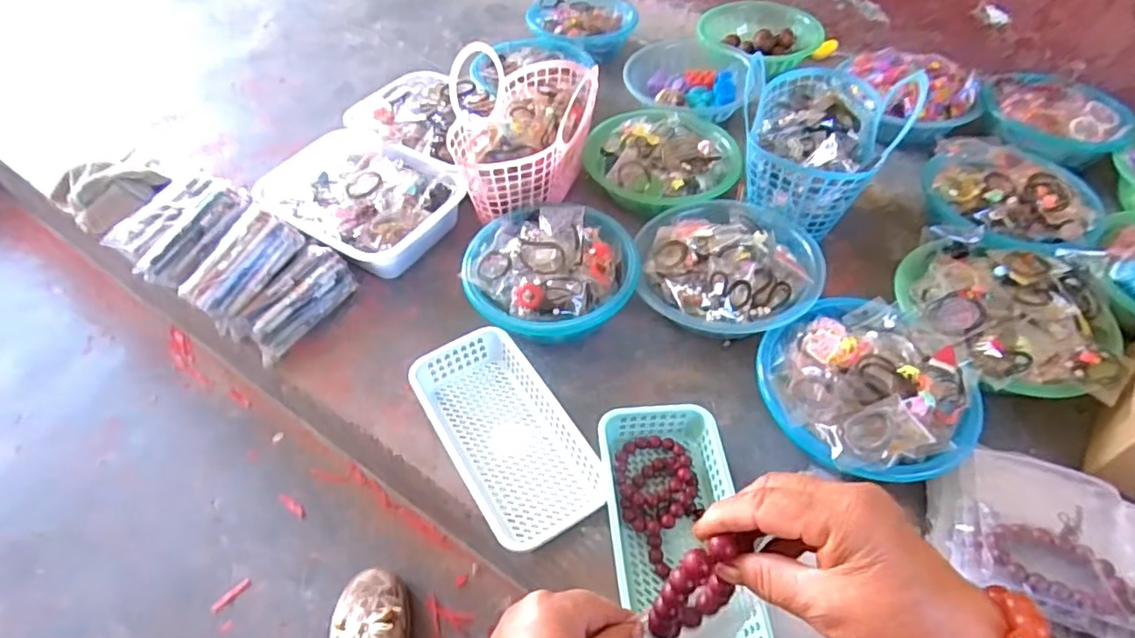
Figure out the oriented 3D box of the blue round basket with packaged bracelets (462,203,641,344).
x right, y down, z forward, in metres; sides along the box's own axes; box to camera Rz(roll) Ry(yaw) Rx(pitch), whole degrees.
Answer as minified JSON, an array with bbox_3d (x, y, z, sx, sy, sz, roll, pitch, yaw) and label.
[{"bbox_3d":[-0.021,-0.066,0.781,0.221,0.070,0.195,-7,51,-4],"label":"blue round basket with packaged bracelets"}]

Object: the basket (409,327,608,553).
[{"bbox_3d":[-0.072,0.126,0.678,0.133,0.048,0.261,-27,55,-19],"label":"basket"}]

